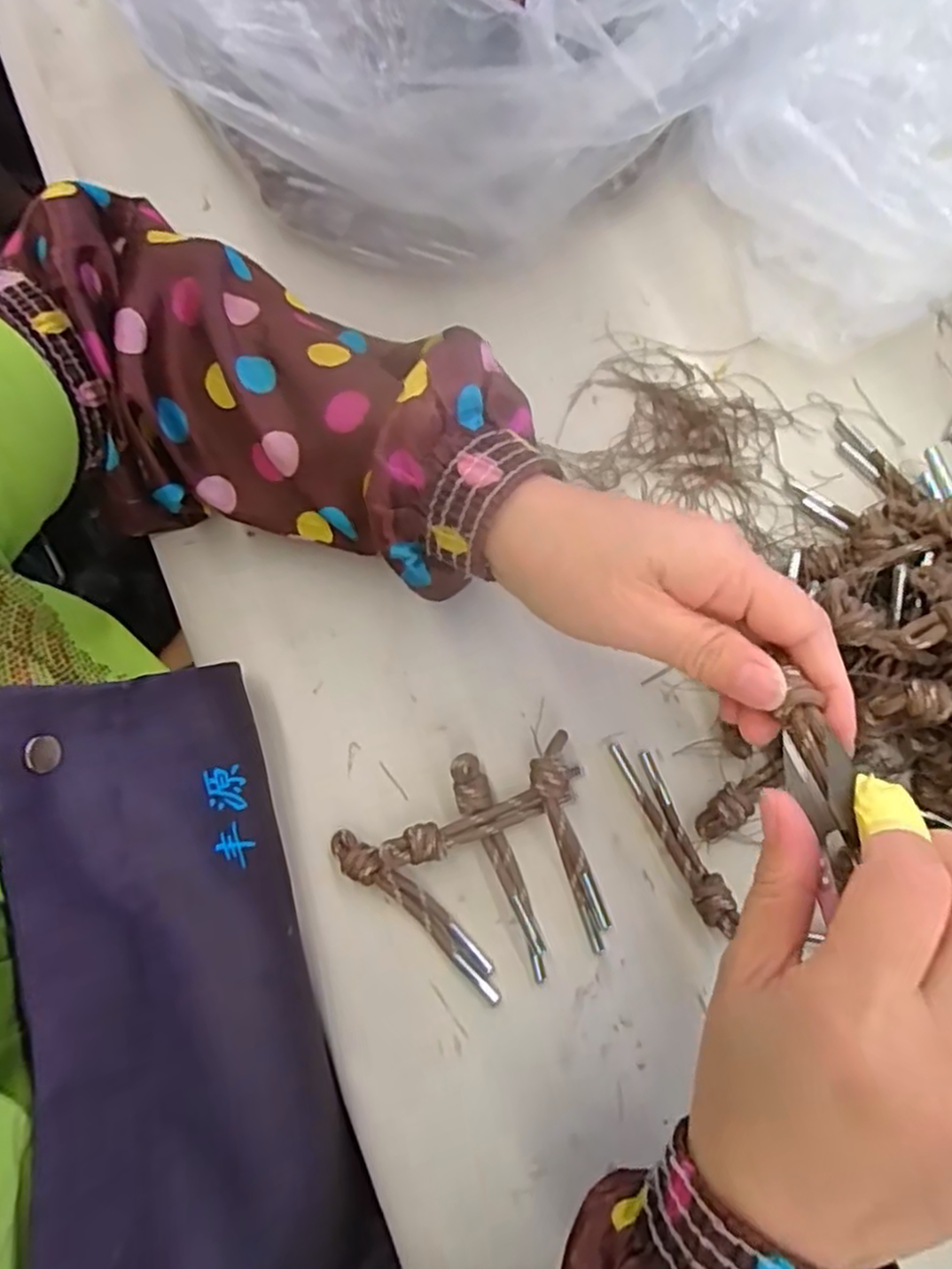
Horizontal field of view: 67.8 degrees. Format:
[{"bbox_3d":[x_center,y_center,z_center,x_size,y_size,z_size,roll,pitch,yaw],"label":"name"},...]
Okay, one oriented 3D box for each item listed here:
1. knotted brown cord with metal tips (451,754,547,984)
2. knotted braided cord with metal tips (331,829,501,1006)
[{"bbox_3d":[0.010,0.096,0.293,0.015,0.020,0.091,-21,73,-2],"label":"knotted brown cord with metal tips"},{"bbox_3d":[-0.024,0.114,0.291,0.092,0.015,0.015,38,80,14],"label":"knotted braided cord with metal tips"}]

